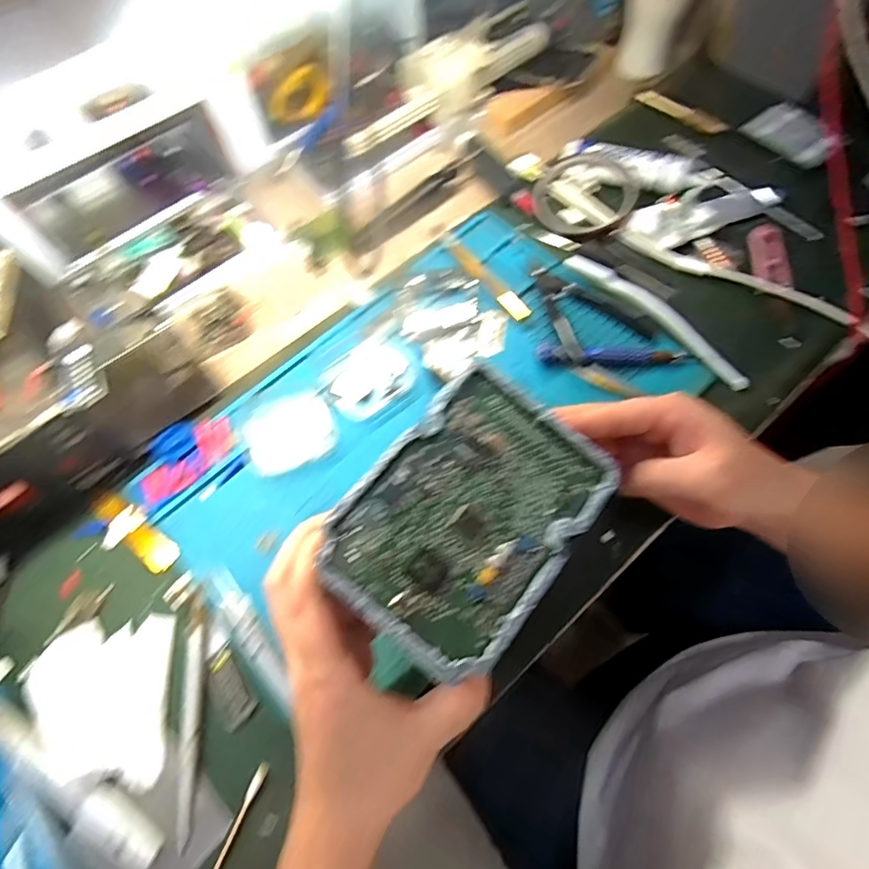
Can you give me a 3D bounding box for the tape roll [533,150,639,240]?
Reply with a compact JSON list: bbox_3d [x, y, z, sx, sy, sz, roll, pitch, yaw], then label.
[{"bbox_3d":[0.133,-0.216,0.450,0.088,0.018,0.086,-1,66,3],"label":"tape roll"}]

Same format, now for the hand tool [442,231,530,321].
[{"bbox_3d":[0.042,-0.137,0.426,0.016,0.007,0.113,-34,69,-12],"label":"hand tool"}]

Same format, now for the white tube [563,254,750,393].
[{"bbox_3d":[0.178,-0.097,0.400,0.023,0.008,0.170,-42,70,-14],"label":"white tube"}]

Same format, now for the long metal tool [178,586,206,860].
[{"bbox_3d":[-0.147,0.166,0.300,0.012,0.010,0.134,-8,66,0],"label":"long metal tool"}]

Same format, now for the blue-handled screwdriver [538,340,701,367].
[{"bbox_3d":[0.138,-0.060,0.383,0.117,0.015,0.018,3,66,4],"label":"blue-handled screwdriver"}]

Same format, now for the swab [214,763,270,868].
[{"bbox_3d":[-0.115,0.227,0.280,0.006,0.006,0.078,20,69,12],"label":"swab"}]

